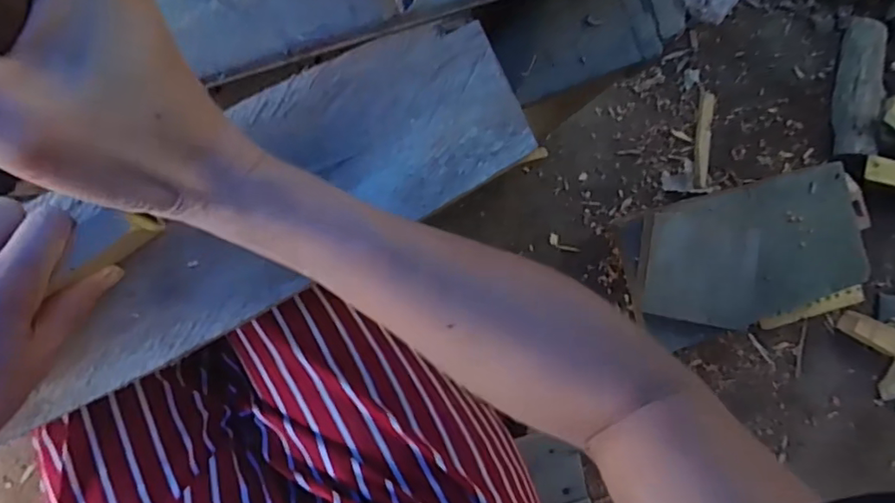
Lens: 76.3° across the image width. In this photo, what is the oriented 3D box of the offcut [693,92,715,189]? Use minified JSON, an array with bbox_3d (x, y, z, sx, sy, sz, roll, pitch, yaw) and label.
[{"bbox_3d":[0.496,-0.214,1.102,0.030,0.016,0.185,5,89,-10],"label":"offcut"}]

